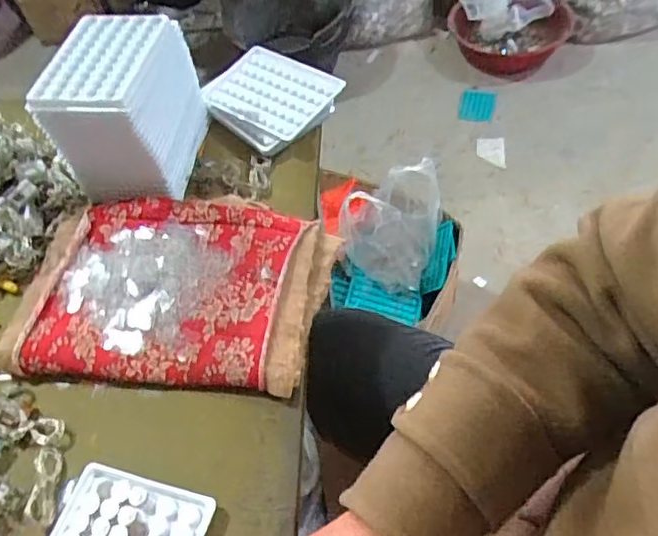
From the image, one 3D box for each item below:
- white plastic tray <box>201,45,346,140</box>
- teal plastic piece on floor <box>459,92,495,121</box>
[{"bbox_3d":[-0.066,-0.187,0.596,0.134,0.021,0.089,30,61,24],"label":"white plastic tray"},{"bbox_3d":[0.441,-0.487,1.713,0.100,0.014,0.132,8,54,13],"label":"teal plastic piece on floor"}]

